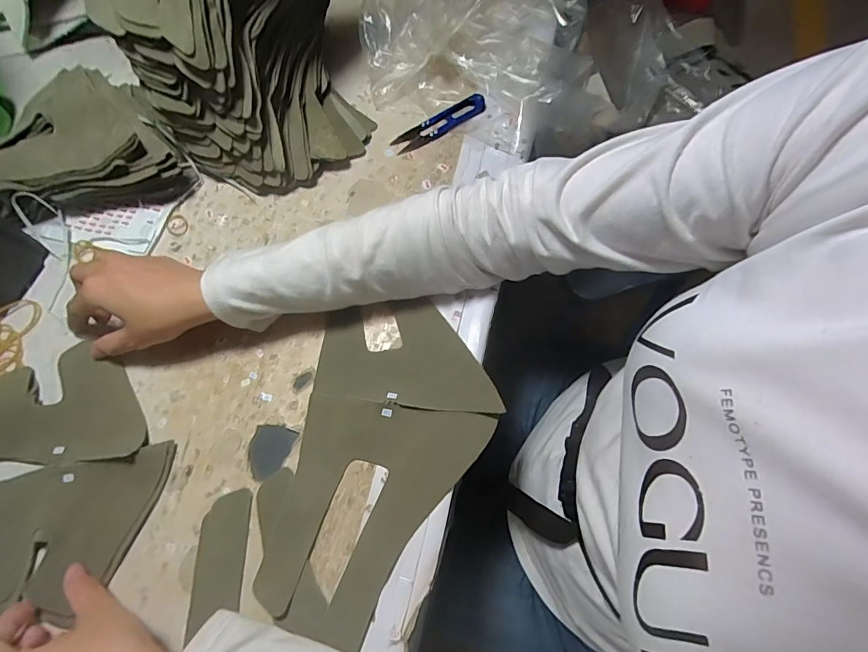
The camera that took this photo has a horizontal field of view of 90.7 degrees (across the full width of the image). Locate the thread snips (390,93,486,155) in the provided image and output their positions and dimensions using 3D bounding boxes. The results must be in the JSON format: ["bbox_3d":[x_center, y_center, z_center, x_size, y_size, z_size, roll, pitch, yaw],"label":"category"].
[{"bbox_3d":[0.008,-0.202,0.428,0.102,0.007,0.026,-29,72,-8],"label":"thread snips"}]

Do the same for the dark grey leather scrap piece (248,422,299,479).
[{"bbox_3d":[-0.129,0.096,0.332,0.033,0.004,0.041,20,72,9],"label":"dark grey leather scrap piece"}]

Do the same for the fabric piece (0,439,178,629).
[{"bbox_3d":[-0.270,0.152,0.314,0.150,0.012,0.099,-11,70,-2],"label":"fabric piece"}]

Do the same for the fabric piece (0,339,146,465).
[{"bbox_3d":[-0.304,0.061,0.343,0.137,0.022,0.093,-4,70,1],"label":"fabric piece"}]

